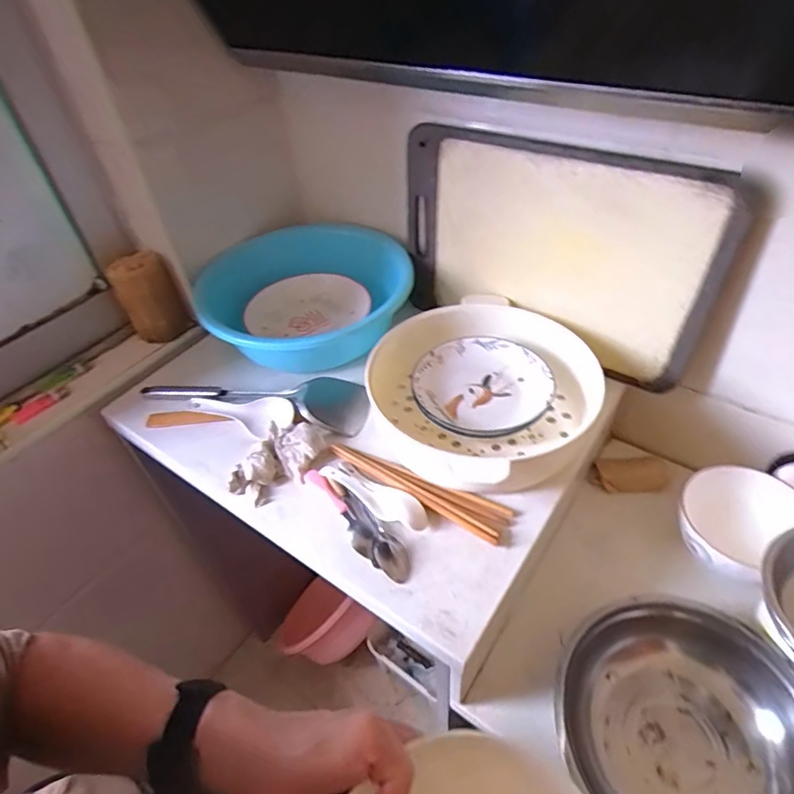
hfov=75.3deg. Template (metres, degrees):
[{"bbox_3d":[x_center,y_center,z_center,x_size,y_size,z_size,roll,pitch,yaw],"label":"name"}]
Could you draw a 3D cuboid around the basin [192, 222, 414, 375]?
[{"bbox_3d":[-0.131,-0.154,0.806,0.302,0.106,0.302,-3,45,3],"label":"basin"}]

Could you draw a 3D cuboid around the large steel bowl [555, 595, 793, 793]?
[{"bbox_3d":[0.295,0.341,0.520,0.213,0.095,0.249,-15,46,-9],"label":"large steel bowl"}]

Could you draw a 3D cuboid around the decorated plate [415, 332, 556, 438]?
[{"bbox_3d":[0.112,-0.011,0.681,0.172,0.039,0.175,-3,45,3],"label":"decorated plate"}]

